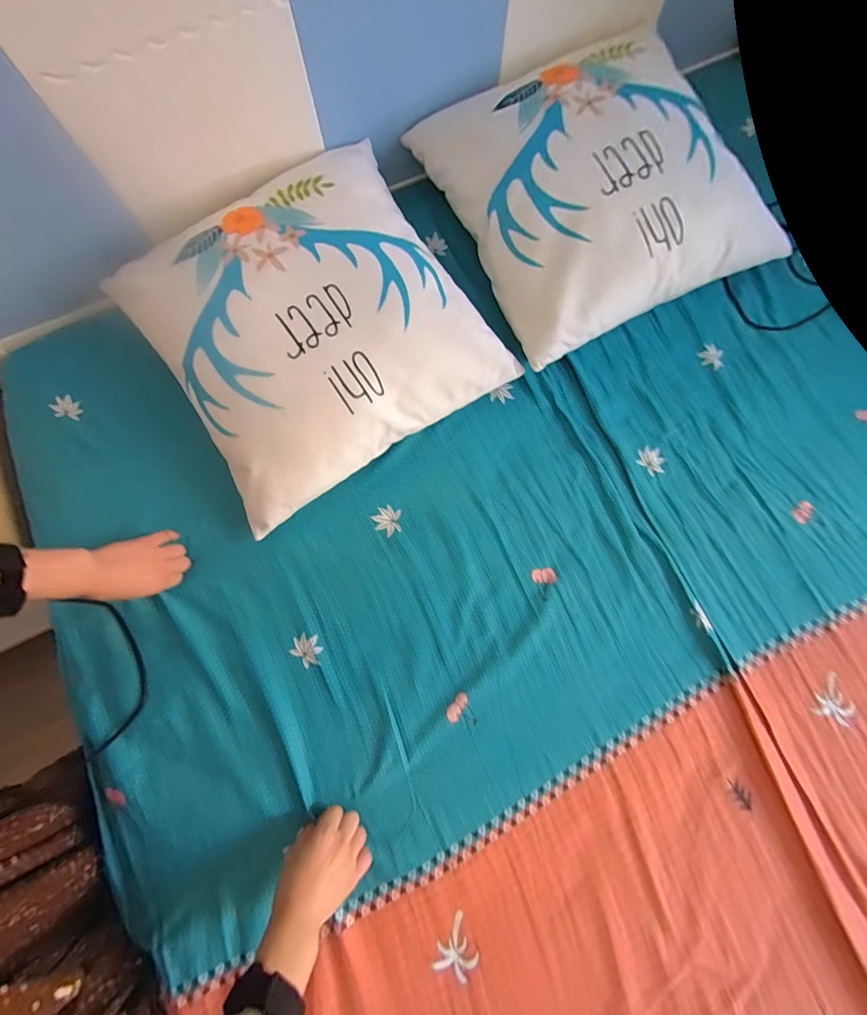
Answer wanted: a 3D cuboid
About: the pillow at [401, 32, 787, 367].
[{"bbox_3d":[0.214,-0.454,0.578,0.382,0.109,0.391,-27,75,-4],"label":"pillow"}]

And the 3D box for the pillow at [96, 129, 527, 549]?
[{"bbox_3d":[-0.152,-0.234,0.551,0.382,0.123,0.363,-33,75,-5],"label":"pillow"}]

